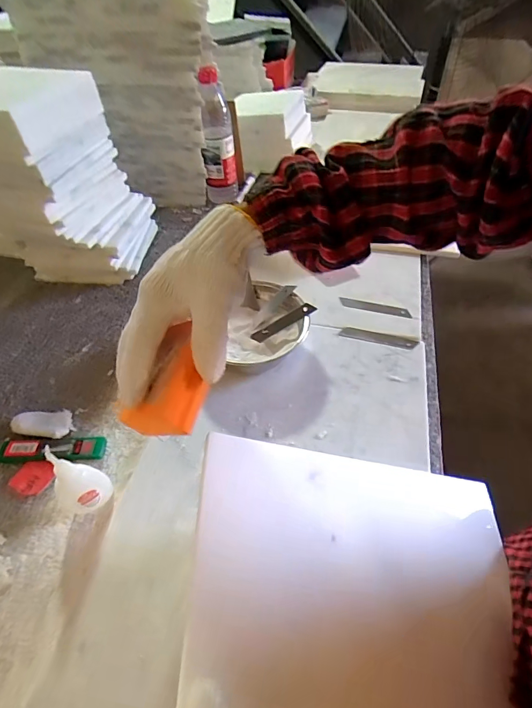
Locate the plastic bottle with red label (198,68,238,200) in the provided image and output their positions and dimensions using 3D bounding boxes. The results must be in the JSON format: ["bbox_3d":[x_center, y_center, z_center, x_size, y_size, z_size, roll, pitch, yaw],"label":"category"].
[{"bbox_3d":[-0.090,-0.396,0.747,0.059,0.218,0.059,-4,50,-1],"label":"plastic bottle with red label"}]

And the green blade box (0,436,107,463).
[{"bbox_3d":[-0.240,0.108,0.450,0.116,0.016,0.031,-4,48,0],"label":"green blade box"}]

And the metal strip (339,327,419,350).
[{"bbox_3d":[0.152,-0.022,0.545,0.099,0.004,0.021,14,52,14],"label":"metal strip"}]

